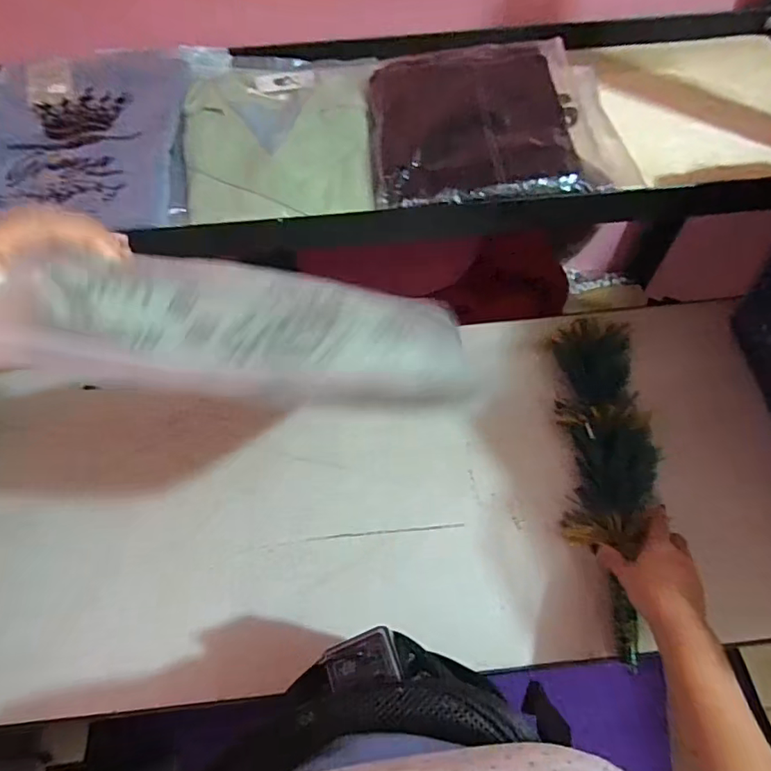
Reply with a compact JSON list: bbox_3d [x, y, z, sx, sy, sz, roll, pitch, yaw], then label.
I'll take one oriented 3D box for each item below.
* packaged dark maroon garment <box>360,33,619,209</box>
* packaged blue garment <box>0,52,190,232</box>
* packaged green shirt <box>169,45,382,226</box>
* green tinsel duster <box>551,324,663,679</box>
[{"bbox_3d":[0.116,-0.344,0.654,0.271,0.056,0.274,-7,59,-2],"label":"packaged dark maroon garment"},{"bbox_3d":[-0.409,-0.335,0.683,0.276,0.033,0.359,-8,59,-2],"label":"packaged blue garment"},{"bbox_3d":[-0.149,-0.350,0.684,0.260,0.031,0.368,-1,59,2],"label":"packaged green shirt"},{"bbox_3d":[0.267,0.097,0.601,0.100,0.059,0.389,3,65,4],"label":"green tinsel duster"}]

